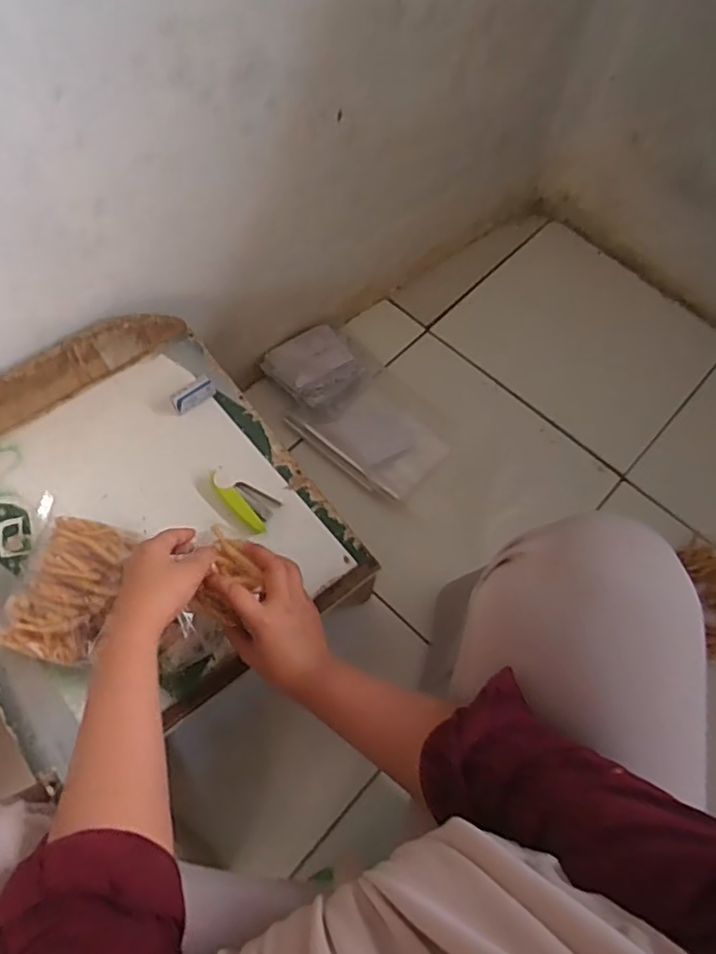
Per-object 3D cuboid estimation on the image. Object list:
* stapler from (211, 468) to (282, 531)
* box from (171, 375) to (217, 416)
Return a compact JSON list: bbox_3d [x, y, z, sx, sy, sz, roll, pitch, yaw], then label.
[{"bbox_3d":[-0.132,0.025,0.676,0.082,0.026,0.043,29,68,10],"label":"stapler"},{"bbox_3d":[-0.199,-0.099,0.718,0.052,0.022,0.022,-36,72,-17],"label":"box"}]

